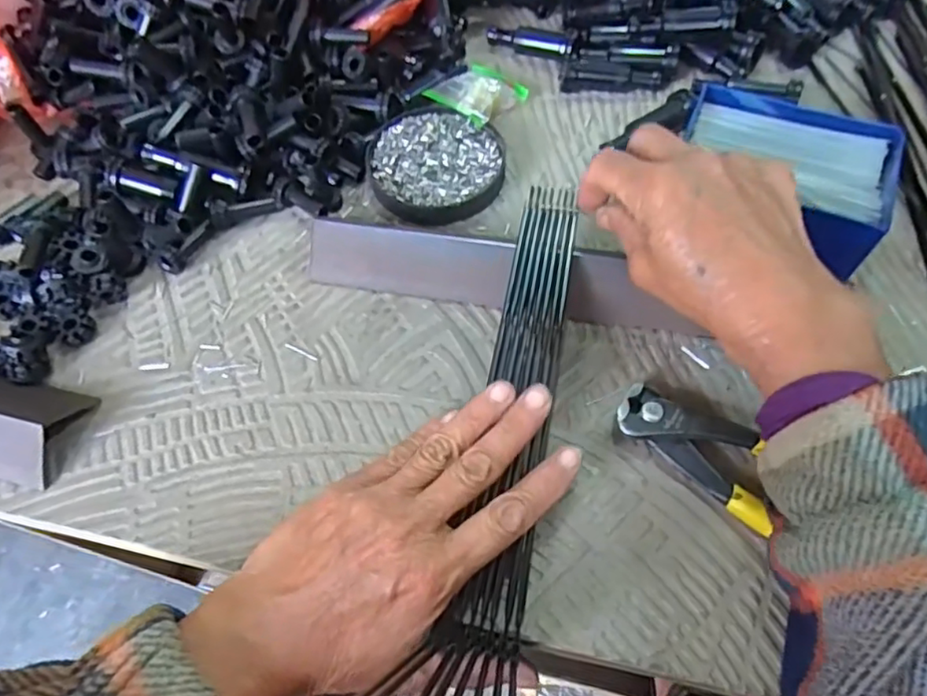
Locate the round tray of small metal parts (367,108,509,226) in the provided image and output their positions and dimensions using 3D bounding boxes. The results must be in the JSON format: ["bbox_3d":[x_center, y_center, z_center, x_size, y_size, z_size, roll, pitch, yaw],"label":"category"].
[{"bbox_3d":[-0.016,-0.114,0.389,0.081,0.015,0.081,-1,60,1],"label":"round tray of small metal parts"}]

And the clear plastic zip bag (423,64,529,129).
[{"bbox_3d":[0.011,-0.172,0.416,0.048,0.023,0.061,32,66,19],"label":"clear plastic zip bag"}]

